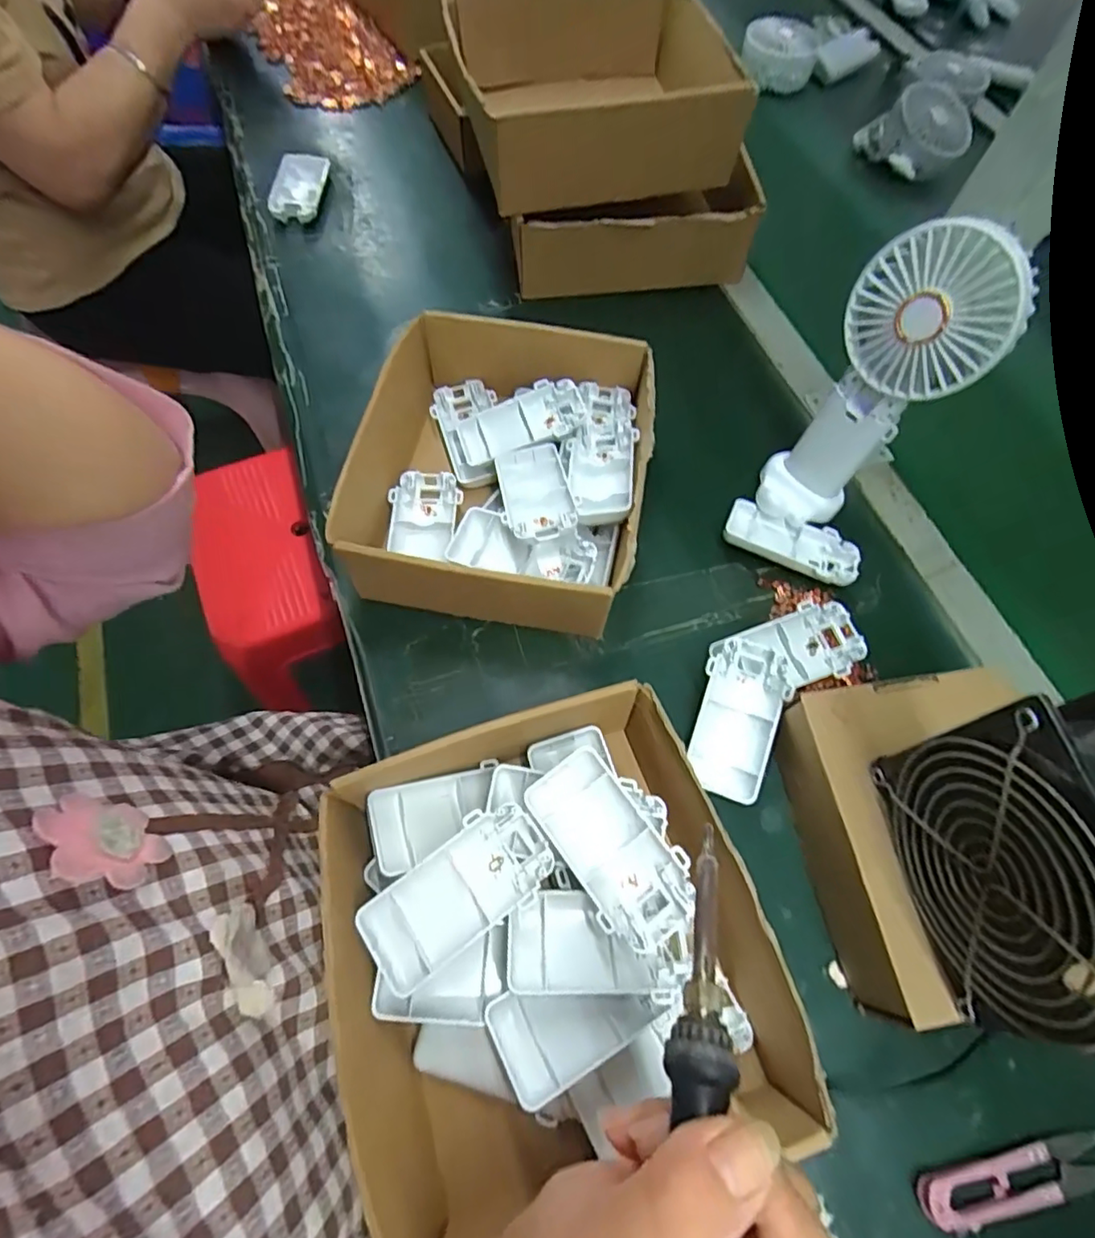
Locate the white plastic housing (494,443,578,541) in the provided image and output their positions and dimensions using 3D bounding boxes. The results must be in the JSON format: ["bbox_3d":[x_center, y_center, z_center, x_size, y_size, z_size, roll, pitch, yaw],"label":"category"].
[{"bbox_3d":[-0.009,-0.086,0.399,0.046,0.016,0.094,-10,51,-7],"label":"white plastic housing"}]

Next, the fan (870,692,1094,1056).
[{"bbox_3d":[0.205,0.103,0.242,0.046,0.115,0.116,-6,66,-5],"label":"fan"}]

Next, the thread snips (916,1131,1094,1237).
[{"bbox_3d":[0.232,0.274,0.283,0.104,0.010,0.024,-8,66,-6],"label":"thread snips"}]

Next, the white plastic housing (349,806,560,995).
[{"bbox_3d":[-0.045,0.135,0.291,0.095,0.014,0.047,-36,72,-17],"label":"white plastic housing"}]

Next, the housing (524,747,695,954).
[{"bbox_3d":[0.033,0.116,0.297,0.048,0.016,0.094,-33,71,-16],"label":"housing"}]

